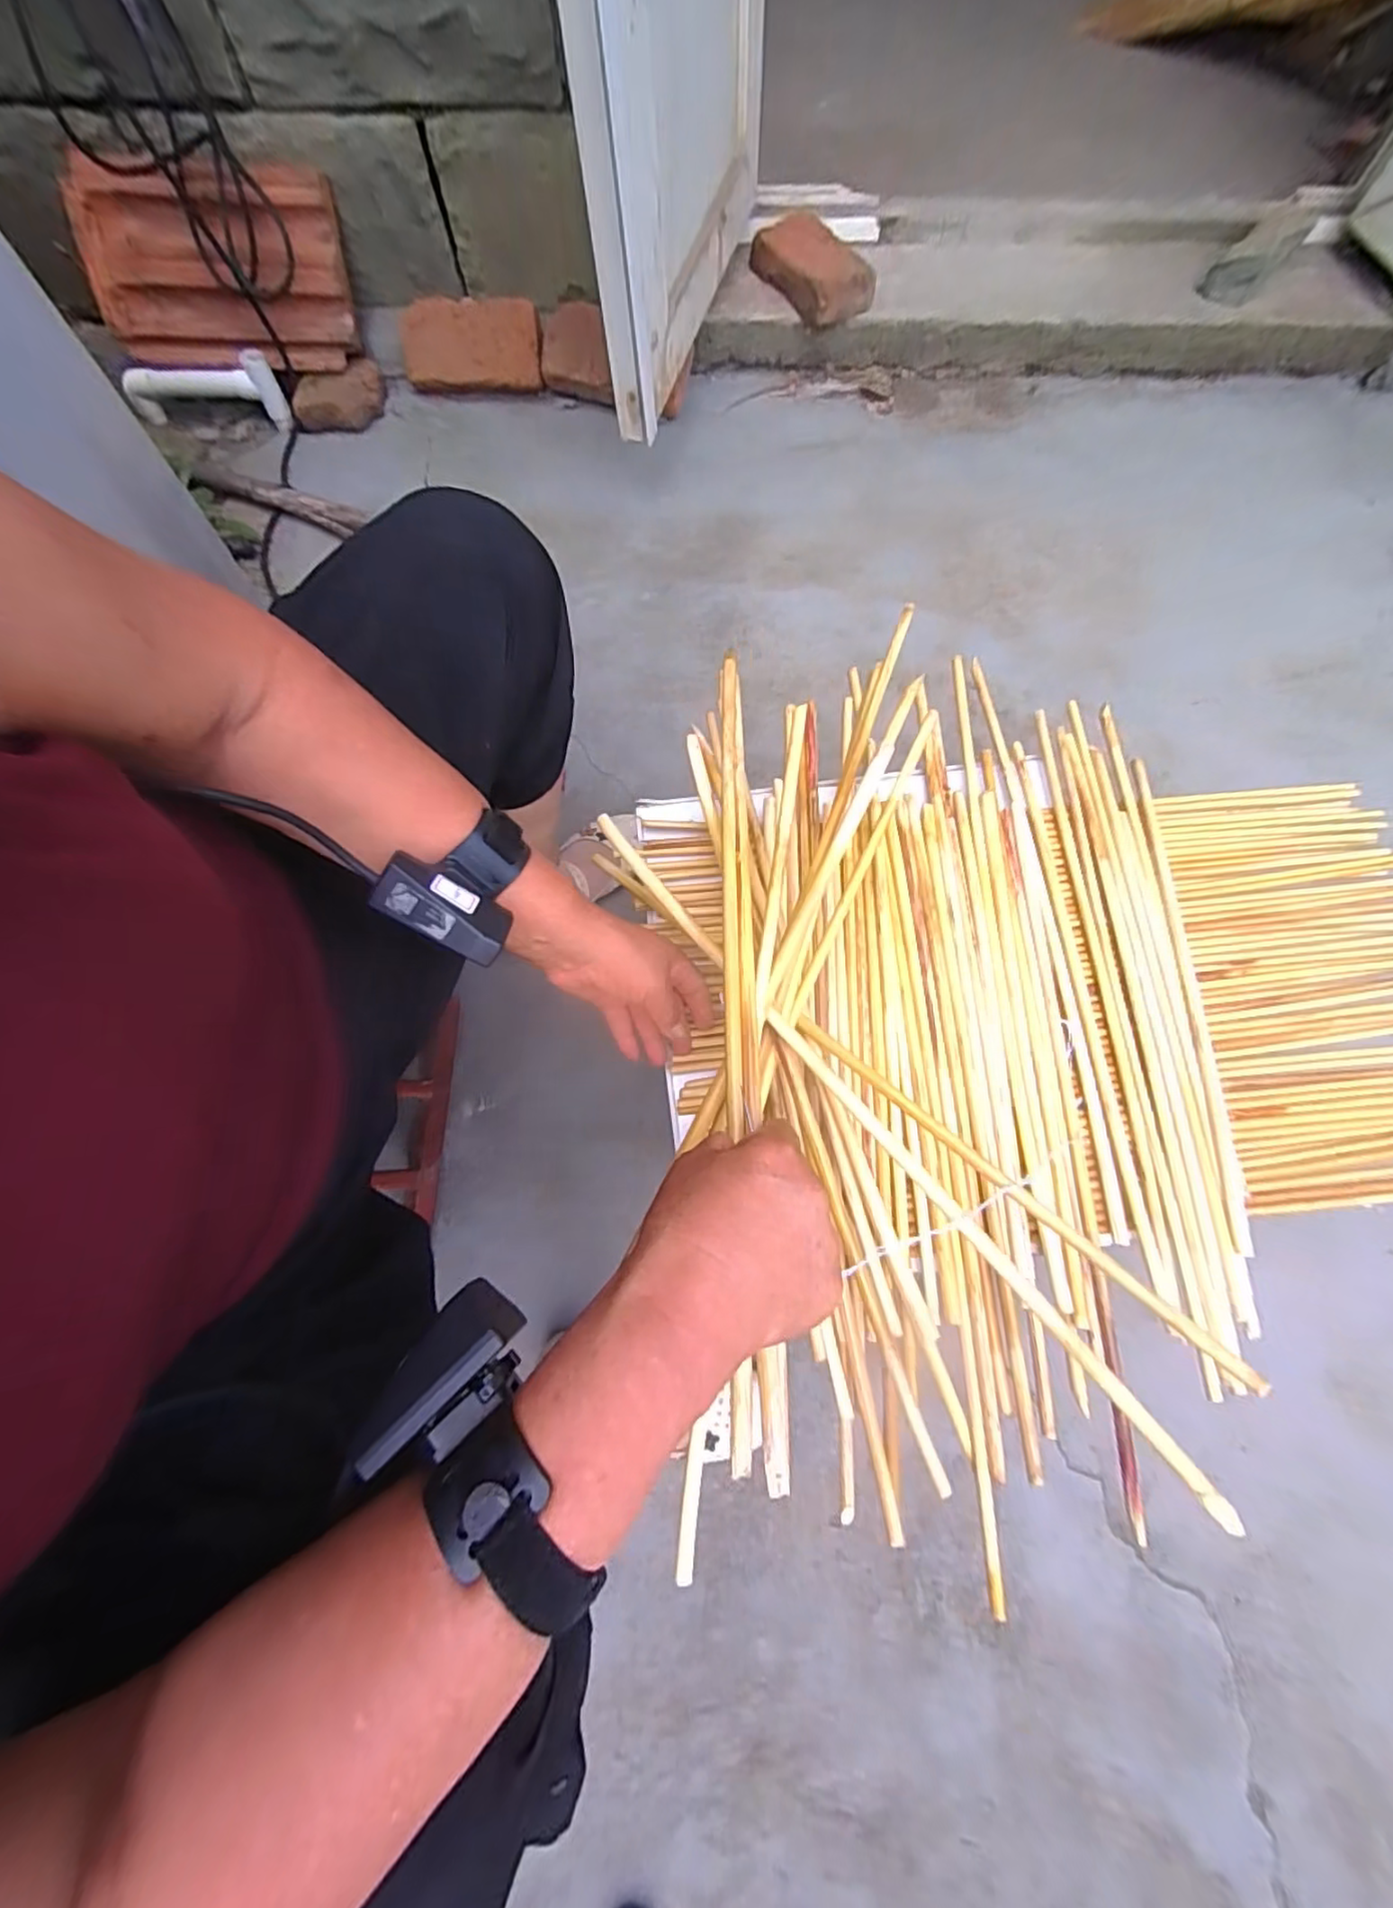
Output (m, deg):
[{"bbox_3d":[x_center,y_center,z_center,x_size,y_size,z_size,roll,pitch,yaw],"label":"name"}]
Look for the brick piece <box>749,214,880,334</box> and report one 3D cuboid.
[{"bbox_3d":[0.192,-1.124,1.043,0.137,0.060,0.199,-33,74,-9],"label":"brick piece"}]

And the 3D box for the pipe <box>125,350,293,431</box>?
[{"bbox_3d":[-0.807,-0.919,1.052,0.264,0.091,0.043,0,73,0],"label":"pipe"}]

